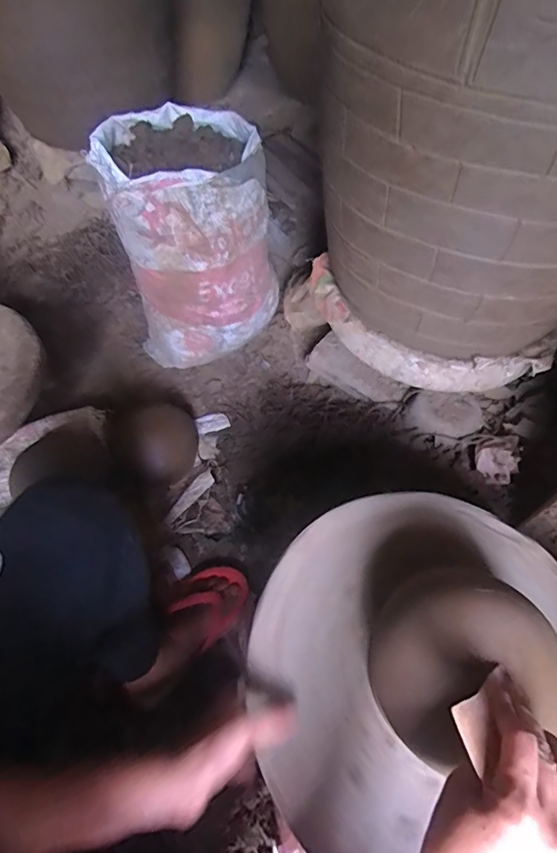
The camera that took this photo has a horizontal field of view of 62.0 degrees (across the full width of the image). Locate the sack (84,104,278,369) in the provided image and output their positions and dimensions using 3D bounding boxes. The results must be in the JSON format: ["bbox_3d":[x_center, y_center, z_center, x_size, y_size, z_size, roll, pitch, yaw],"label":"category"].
[{"bbox_3d":[-0.176,-0.368,0.963,0.300,0.400,0.300,-18,60,-16],"label":"sack"}]

